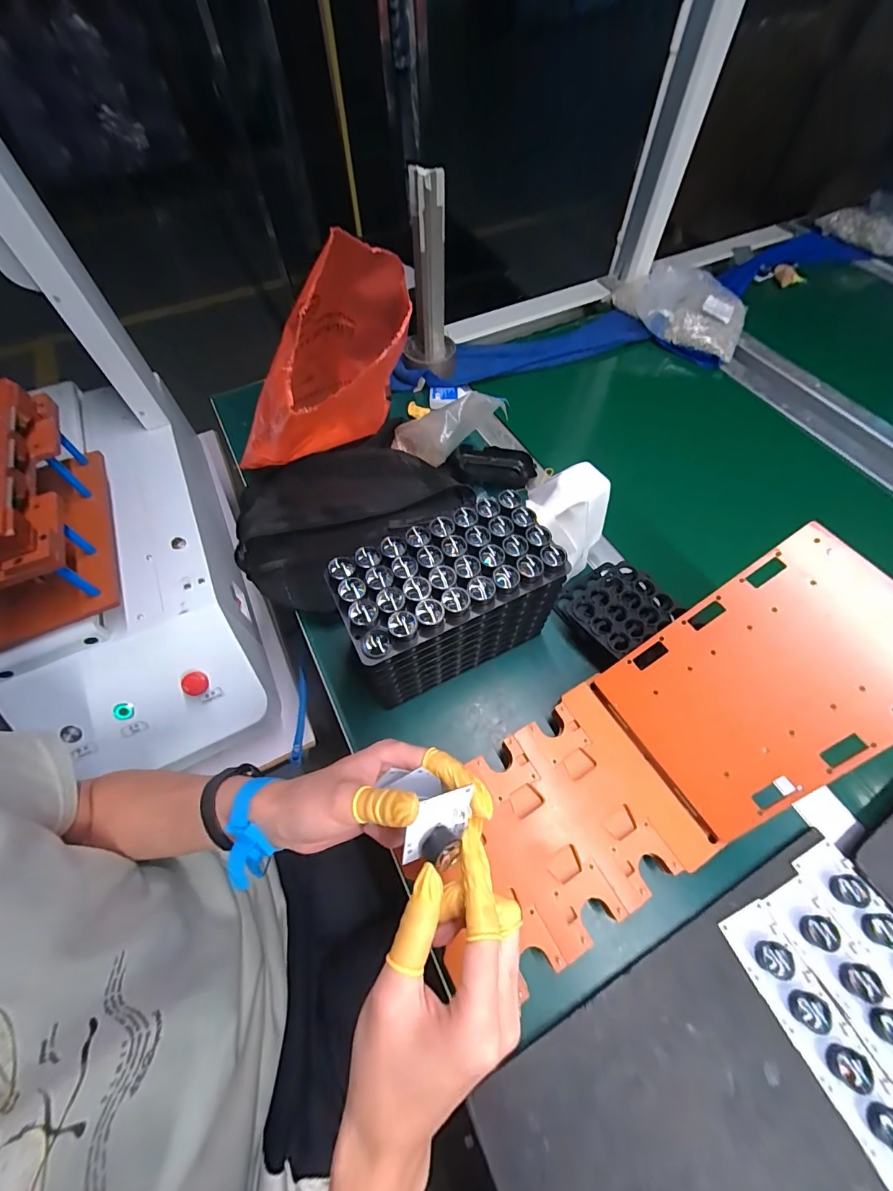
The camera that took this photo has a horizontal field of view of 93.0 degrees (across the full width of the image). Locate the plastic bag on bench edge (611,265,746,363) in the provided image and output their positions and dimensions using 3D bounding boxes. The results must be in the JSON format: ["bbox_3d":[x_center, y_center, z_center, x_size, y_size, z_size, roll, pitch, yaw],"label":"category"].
[{"bbox_3d":[0.434,-0.541,0.791,0.249,0.050,0.178,31,65,17],"label":"plastic bag on bench edge"}]

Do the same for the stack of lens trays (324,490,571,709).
[{"bbox_3d":[0.001,0.011,0.419,0.191,0.151,0.100,-27,63,-13],"label":"stack of lens trays"}]

